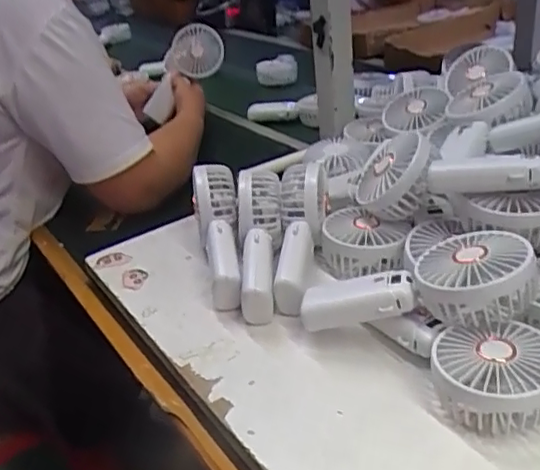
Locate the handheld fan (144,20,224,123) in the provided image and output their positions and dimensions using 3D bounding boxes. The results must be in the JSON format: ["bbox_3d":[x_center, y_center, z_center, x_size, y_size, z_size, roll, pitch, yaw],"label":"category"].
[{"bbox_3d":[-0.155,-0.277,1.039,0.085,0.060,0.179,27,82,45],"label":"handheld fan"}]

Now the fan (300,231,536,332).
[{"bbox_3d":[0.114,0.042,0.483,0.177,0.048,0.078,-12,26,22],"label":"fan"}]

